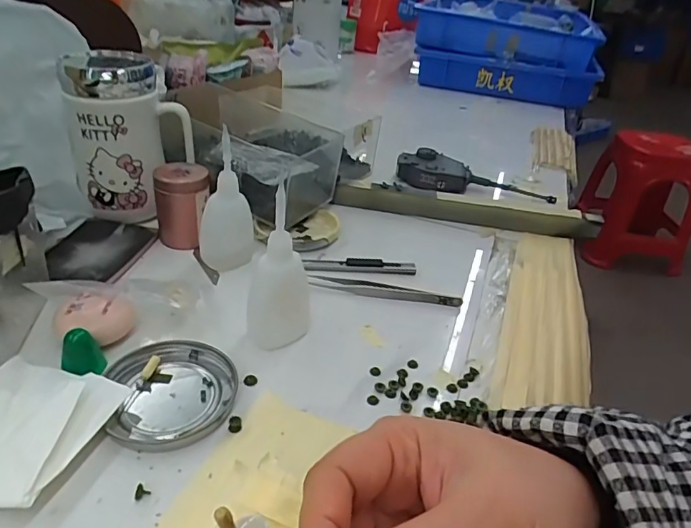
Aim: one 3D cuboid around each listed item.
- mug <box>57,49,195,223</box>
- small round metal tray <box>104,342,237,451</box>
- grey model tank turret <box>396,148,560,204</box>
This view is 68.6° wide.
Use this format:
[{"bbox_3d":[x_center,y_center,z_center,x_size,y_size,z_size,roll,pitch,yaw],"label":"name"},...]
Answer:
[{"bbox_3d":[-0.195,-0.107,0.448,0.091,0.134,0.071,15,34,11],"label":"mug"},{"bbox_3d":[-0.103,0.076,0.305,0.072,0.011,0.074,6,33,-4],"label":"small round metal tray"},{"bbox_3d":[0.155,-0.106,0.603,0.184,0.029,0.057,4,33,-3],"label":"grey model tank turret"}]

